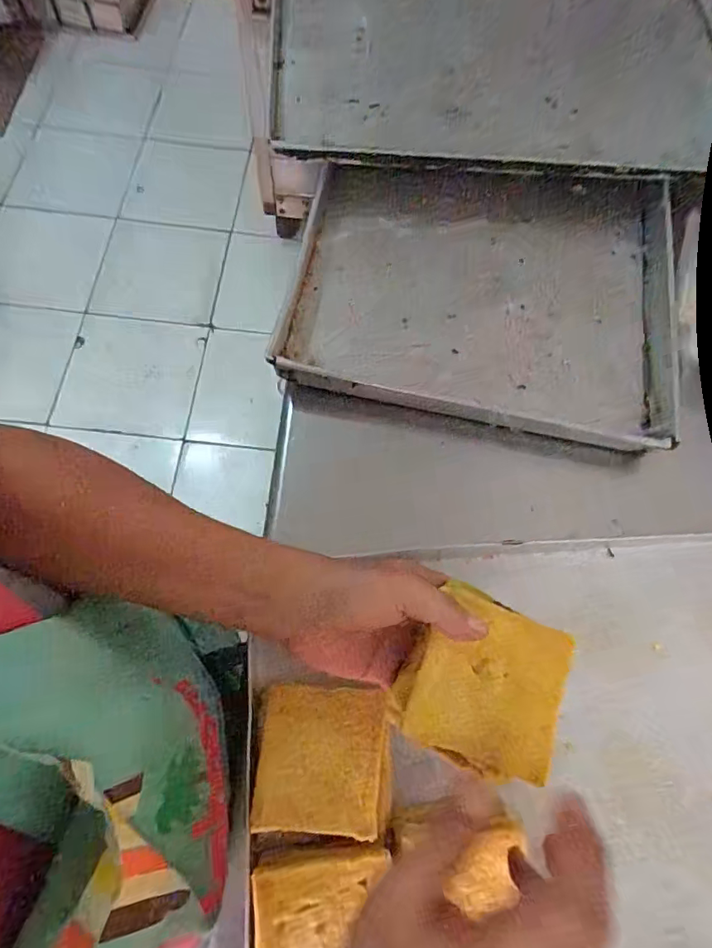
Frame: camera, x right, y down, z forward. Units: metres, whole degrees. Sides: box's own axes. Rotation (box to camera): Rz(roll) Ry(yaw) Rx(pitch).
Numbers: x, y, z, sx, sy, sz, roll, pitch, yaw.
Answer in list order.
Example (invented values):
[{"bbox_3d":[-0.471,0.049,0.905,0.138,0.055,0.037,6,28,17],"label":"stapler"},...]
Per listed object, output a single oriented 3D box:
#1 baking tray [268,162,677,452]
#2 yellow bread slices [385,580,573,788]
[{"bbox_3d":[0.139,-0.209,0.540,0.417,0.044,0.346,11,69,2],"label":"baking tray"},{"bbox_3d":[0.080,0.133,0.310,0.094,0.025,0.098,24,70,7],"label":"yellow bread slices"}]

